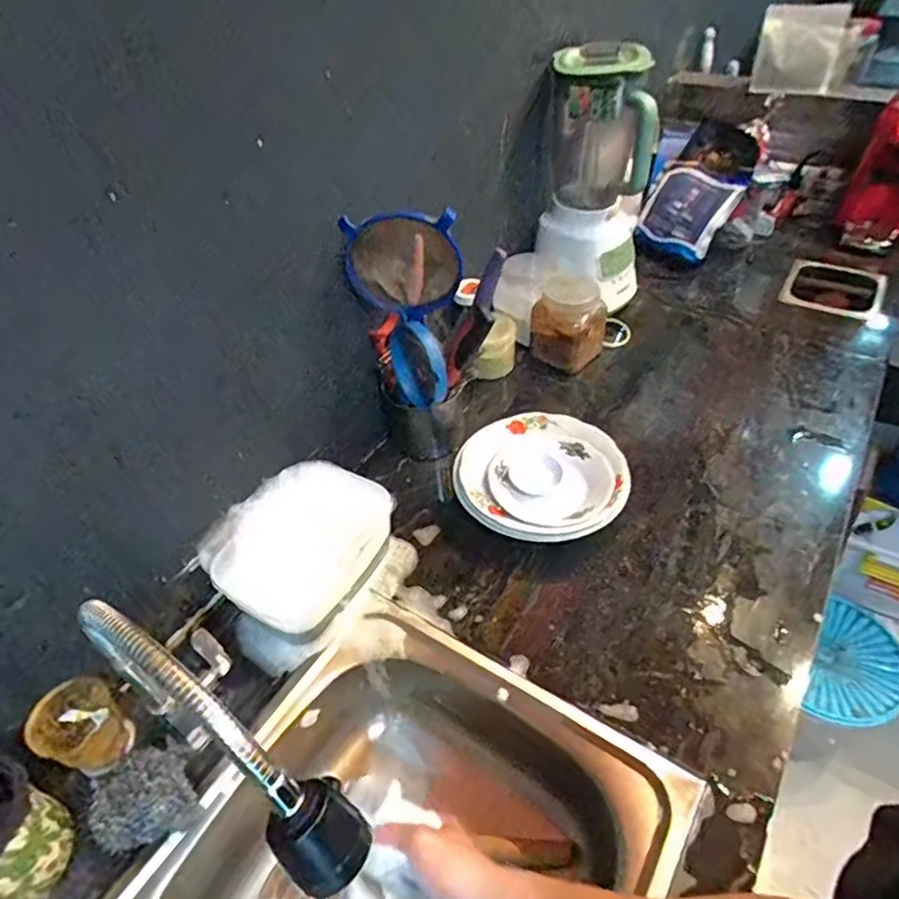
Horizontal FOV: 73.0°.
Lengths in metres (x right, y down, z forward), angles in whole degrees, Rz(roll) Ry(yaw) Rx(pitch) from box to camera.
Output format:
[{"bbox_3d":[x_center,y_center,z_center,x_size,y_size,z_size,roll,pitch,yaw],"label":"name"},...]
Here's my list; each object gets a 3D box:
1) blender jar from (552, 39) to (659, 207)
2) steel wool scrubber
[{"bbox_3d":[0.231,-0.469,0.904,0.140,0.208,0.097,26,52,27],"label":"blender jar"},{"bbox_3d":[-0.278,0.313,0.551,0.085,0.034,0.074,-17,45,-12],"label":"steel wool scrubber"}]

